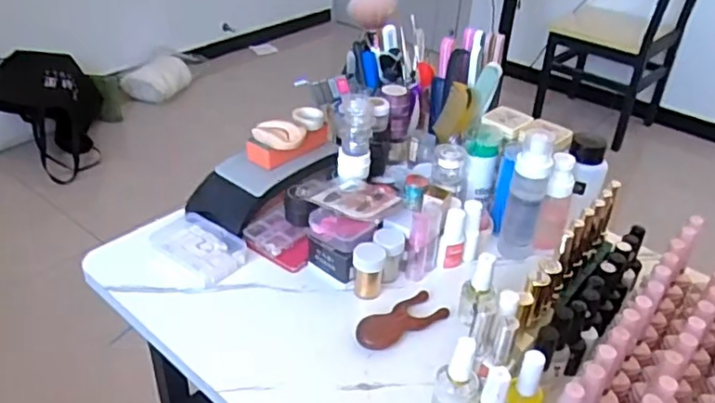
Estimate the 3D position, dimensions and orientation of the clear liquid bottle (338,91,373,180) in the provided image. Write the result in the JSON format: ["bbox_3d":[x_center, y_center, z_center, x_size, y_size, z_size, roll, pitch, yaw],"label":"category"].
[{"bbox_3d":[-0.003,-0.065,0.638,0.035,0.085,0.032,3,36,1],"label":"clear liquid bottle"}]

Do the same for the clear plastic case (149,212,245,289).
[{"bbox_3d":[-0.162,0.047,0.616,0.093,0.018,0.069,21,40,25],"label":"clear plastic case"}]

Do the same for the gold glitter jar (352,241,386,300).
[{"bbox_3d":[0.010,0.065,0.578,0.029,0.052,0.025,3,36,1],"label":"gold glitter jar"}]

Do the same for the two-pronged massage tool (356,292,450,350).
[{"bbox_3d":[0.039,0.107,0.556,0.088,0.011,0.035,-20,41,-27],"label":"two-pronged massage tool"}]

